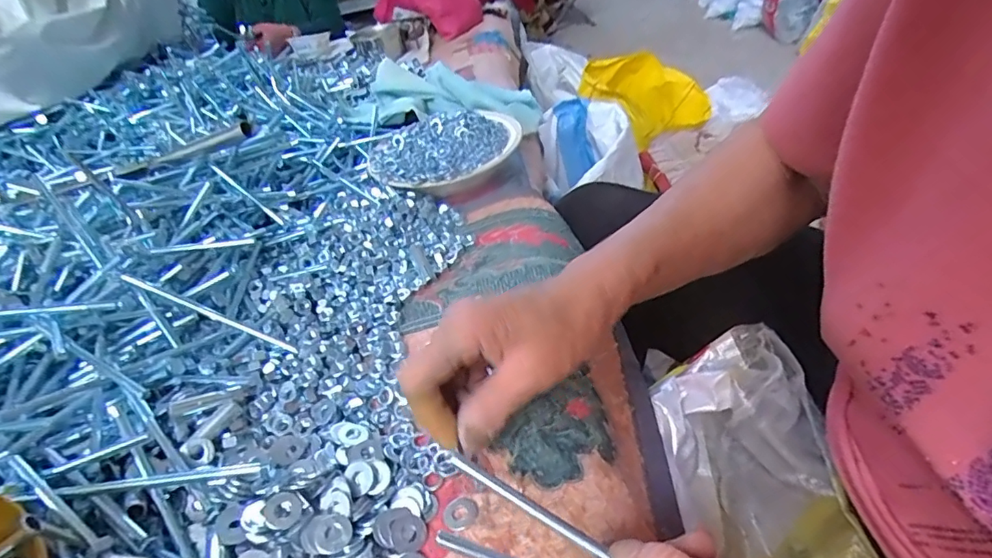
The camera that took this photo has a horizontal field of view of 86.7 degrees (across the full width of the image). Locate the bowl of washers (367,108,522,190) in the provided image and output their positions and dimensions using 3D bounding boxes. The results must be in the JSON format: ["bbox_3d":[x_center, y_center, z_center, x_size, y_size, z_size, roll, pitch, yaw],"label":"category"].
[{"bbox_3d":[-0.058,-0.145,0.603,0.168,0.055,0.158,-8,35,6],"label":"bowl of washers"}]

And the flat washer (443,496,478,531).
[{"bbox_3d":[-0.019,0.125,0.282,0.018,0.004,0.019,-8,35,6],"label":"flat washer"}]

